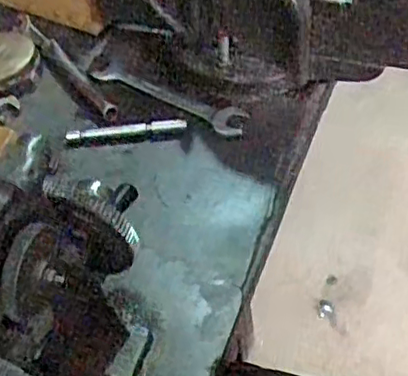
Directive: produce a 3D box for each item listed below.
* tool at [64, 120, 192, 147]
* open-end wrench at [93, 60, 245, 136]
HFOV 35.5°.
[{"bbox_3d":[-0.069,-0.049,0.568,0.106,0.011,0.019,-6,48,3],"label":"tool"},{"bbox_3d":[-0.035,-0.085,0.592,0.169,0.009,0.030,22,55,25],"label":"open-end wrench"}]

